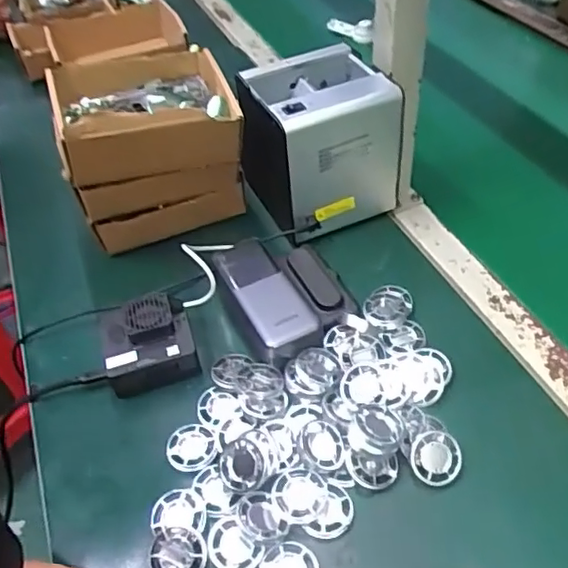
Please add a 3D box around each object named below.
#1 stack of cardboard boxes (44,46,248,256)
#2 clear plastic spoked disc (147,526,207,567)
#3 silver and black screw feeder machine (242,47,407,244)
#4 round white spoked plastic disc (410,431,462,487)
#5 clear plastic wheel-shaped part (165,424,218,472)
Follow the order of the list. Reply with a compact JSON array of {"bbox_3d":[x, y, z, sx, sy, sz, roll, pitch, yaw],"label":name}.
[{"bbox_3d":[-0.142,-0.151,0.650,0.170,0.160,0.168,-17,47,-11],"label":"stack of cardboard boxes"},{"bbox_3d":[-0.074,0.188,0.413,0.041,0.012,0.036,7,47,11],"label":"clear plastic spoked disc"},{"bbox_3d":[0.034,-0.147,0.635,0.126,0.150,0.125,-23,49,-16],"label":"silver and black screw feeder machine"},{"bbox_3d":[0.114,0.131,0.448,0.036,0.004,0.038,-1,81,7],"label":"round white spoked plastic disc"},{"bbox_3d":[-0.073,0.132,0.479,0.040,0.009,0.041,-3,46,3],"label":"clear plastic wheel-shaped part"}]

